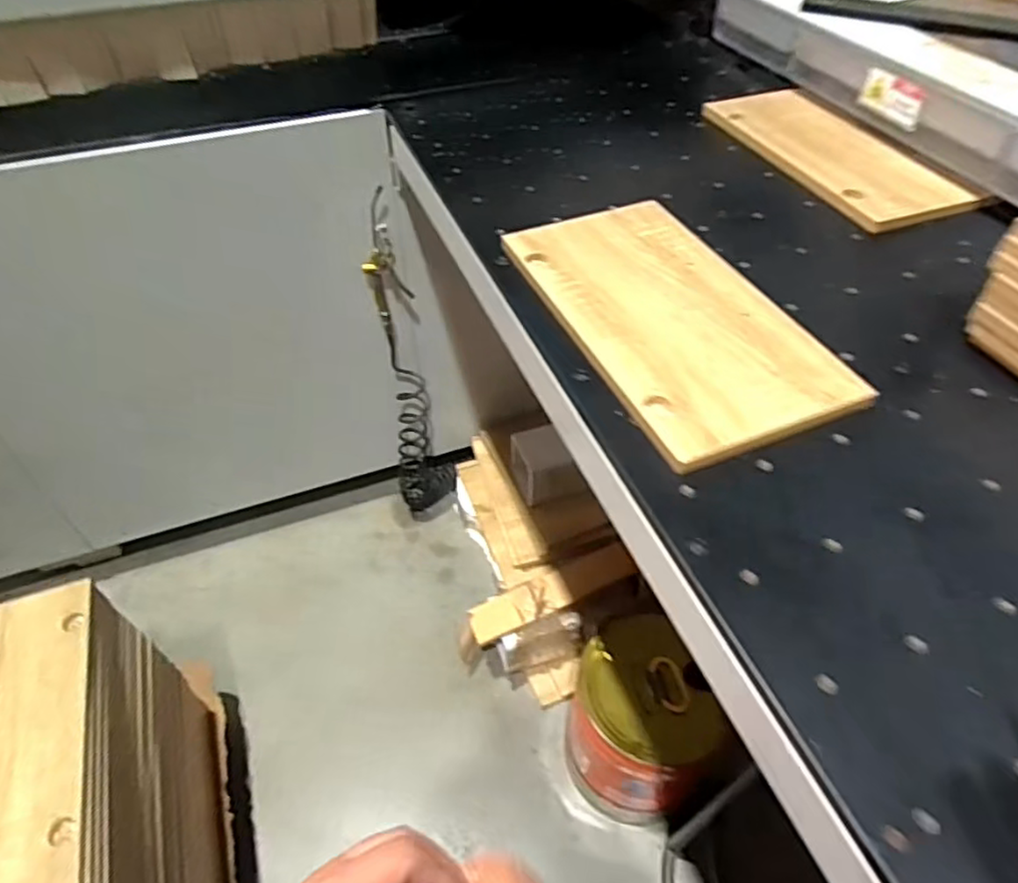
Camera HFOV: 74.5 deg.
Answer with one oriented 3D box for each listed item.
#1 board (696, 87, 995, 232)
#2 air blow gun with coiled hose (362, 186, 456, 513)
[{"bbox_3d":[0.414,-0.380,0.870,0.153,0.012,0.356,-21,53,-11],"label":"board"},{"bbox_3d":[-0.208,-0.130,1.398,0.133,0.764,0.129,-11,49,-7],"label":"air blow gun with coiled hose"}]

